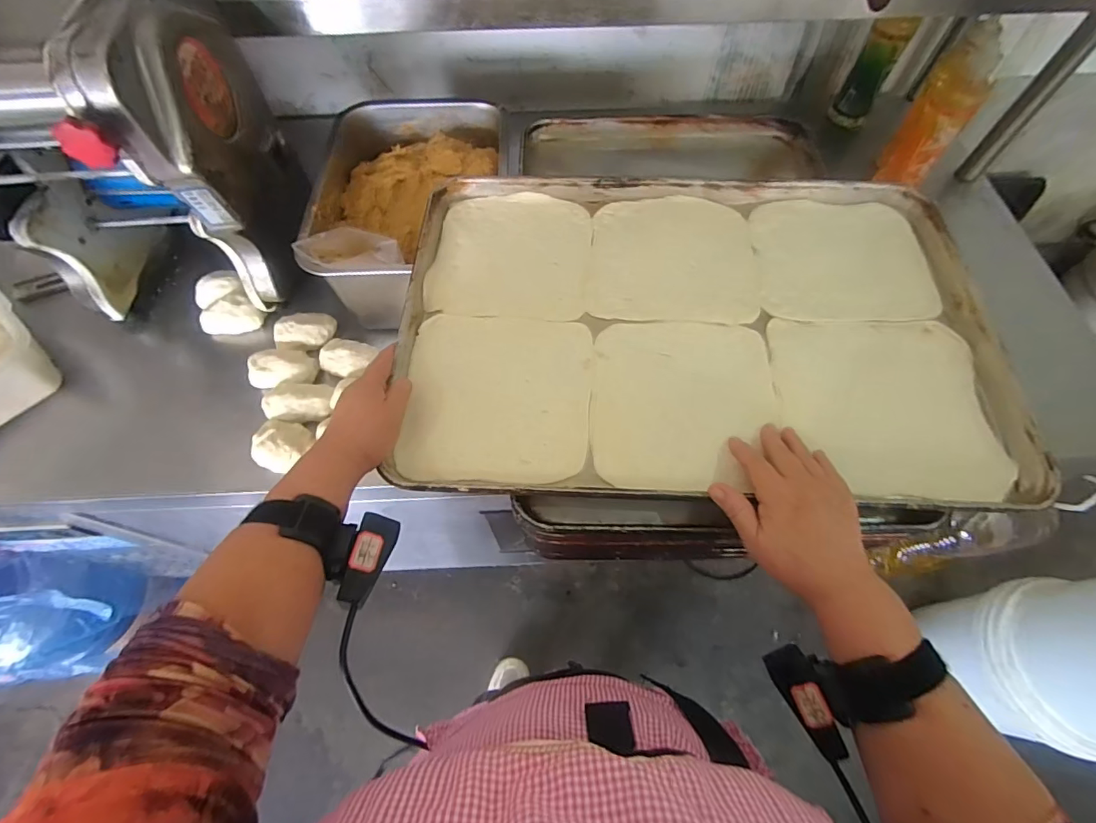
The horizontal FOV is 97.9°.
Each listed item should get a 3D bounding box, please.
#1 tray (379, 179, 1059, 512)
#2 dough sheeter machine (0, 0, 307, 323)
[{"bbox_3d":[0.149,-0.098,0.510,0.585,0.030,0.393,2,62,1],"label":"tray"},{"bbox_3d":[-0.528,-0.362,0.599,0.296,0.380,0.356,-2,62,0],"label":"dough sheeter machine"}]

